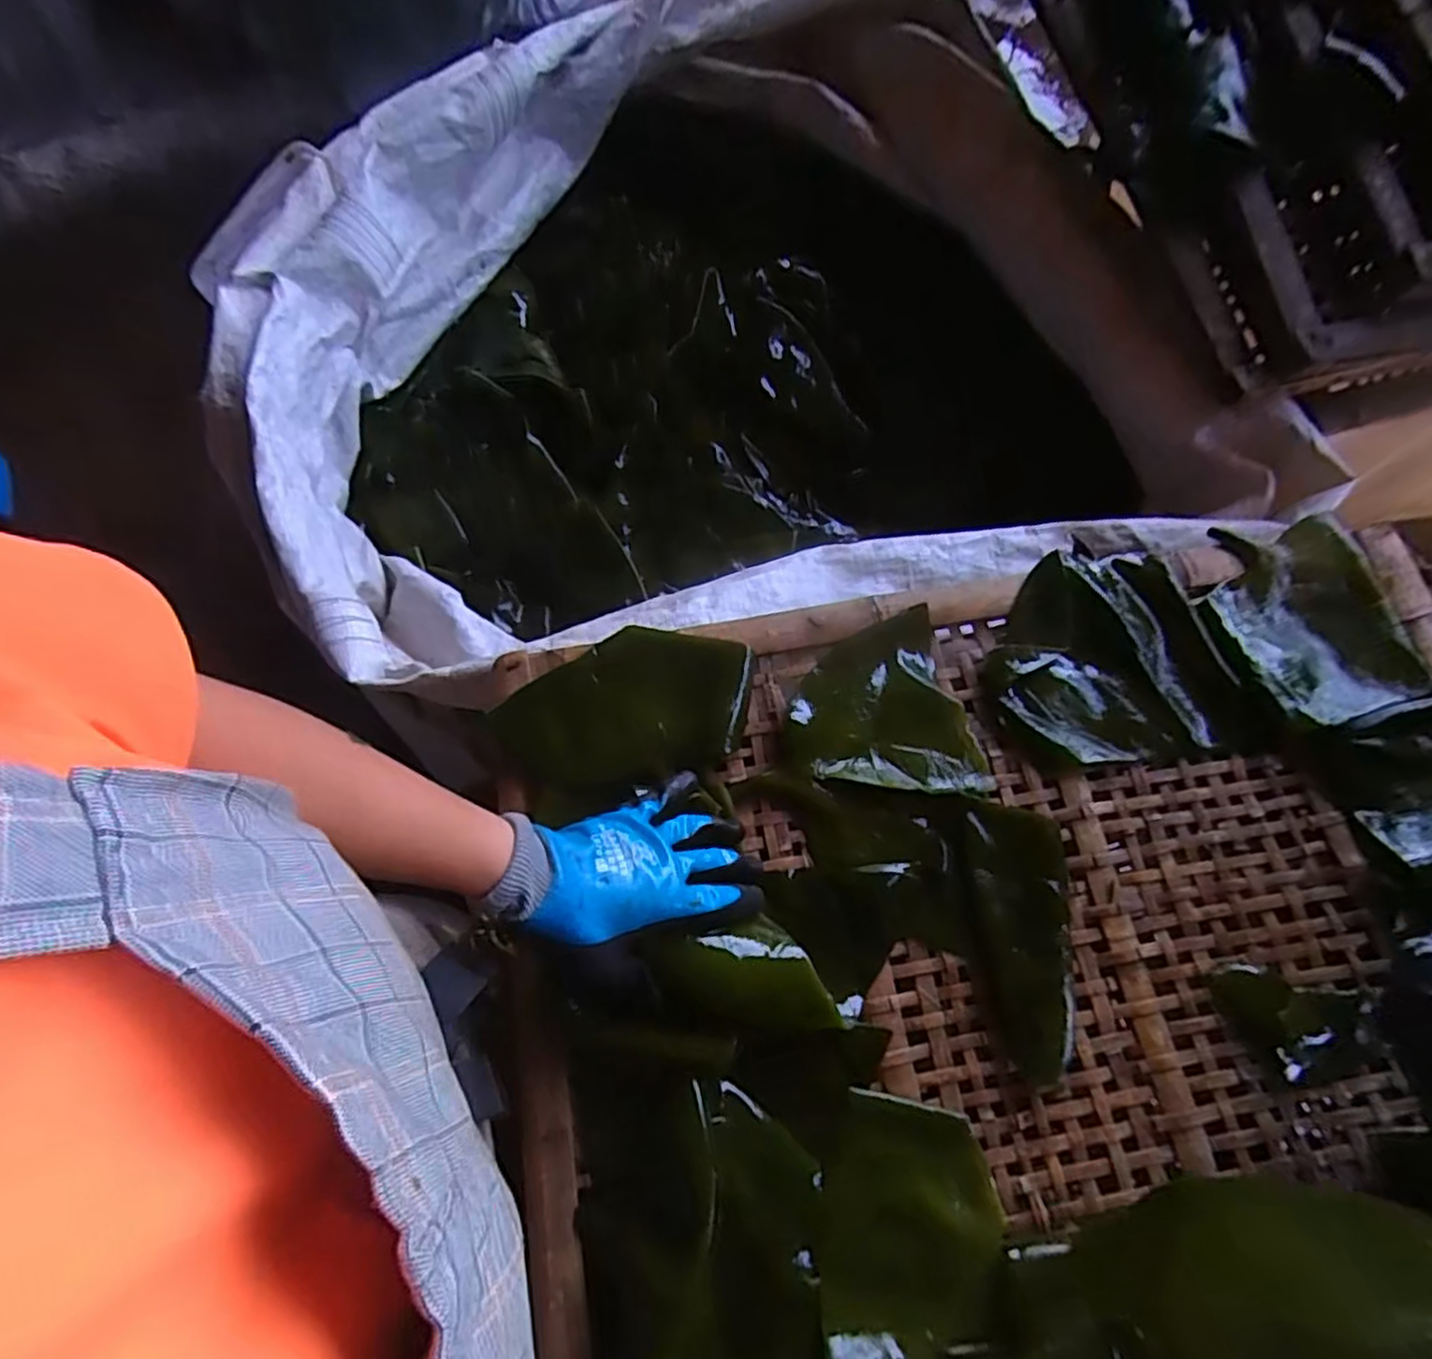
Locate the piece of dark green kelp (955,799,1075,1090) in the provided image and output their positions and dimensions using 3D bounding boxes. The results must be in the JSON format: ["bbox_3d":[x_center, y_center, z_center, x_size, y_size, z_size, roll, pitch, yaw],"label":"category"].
[{"bbox_3d":[0.218,0.180,0.520,0.065,0.027,0.186,-4,71,-3],"label":"piece of dark green kelp"}]

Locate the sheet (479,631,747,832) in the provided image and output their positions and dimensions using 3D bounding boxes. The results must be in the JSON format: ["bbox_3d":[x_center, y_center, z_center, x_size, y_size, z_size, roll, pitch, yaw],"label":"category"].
[{"bbox_3d":[-0.067,0.022,0.564,0.190,0.031,0.130,-28,74,-10],"label":"sheet"}]

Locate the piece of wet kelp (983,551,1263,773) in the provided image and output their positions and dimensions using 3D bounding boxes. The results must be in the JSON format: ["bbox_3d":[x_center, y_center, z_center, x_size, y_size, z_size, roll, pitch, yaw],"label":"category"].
[{"bbox_3d":[0.318,-0.017,0.600,0.196,0.025,0.173,-6,71,-3],"label":"piece of wet kelp"}]

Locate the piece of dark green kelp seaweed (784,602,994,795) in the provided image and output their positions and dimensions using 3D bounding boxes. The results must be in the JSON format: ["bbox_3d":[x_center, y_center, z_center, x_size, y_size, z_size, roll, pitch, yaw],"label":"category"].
[{"bbox_3d":[0.135,0.015,0.583,0.153,0.019,0.145,5,71,0],"label":"piece of dark green kelp seaweed"}]

